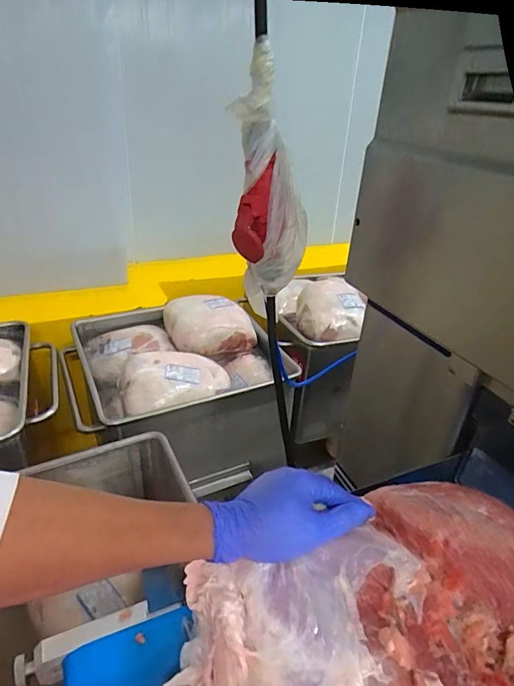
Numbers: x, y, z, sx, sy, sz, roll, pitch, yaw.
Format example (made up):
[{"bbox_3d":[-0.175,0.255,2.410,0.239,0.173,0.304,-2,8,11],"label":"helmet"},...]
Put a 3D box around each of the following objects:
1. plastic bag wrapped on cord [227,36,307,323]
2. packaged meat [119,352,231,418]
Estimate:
[{"bbox_3d":[0.019,-0.203,0.629,0.086,0.324,0.092,18,32,23],"label":"plastic bag wrapped on cord"},{"bbox_3d":[-0.259,0.111,1.404,0.331,0.106,0.212,-9,32,-23],"label":"packaged meat"}]

